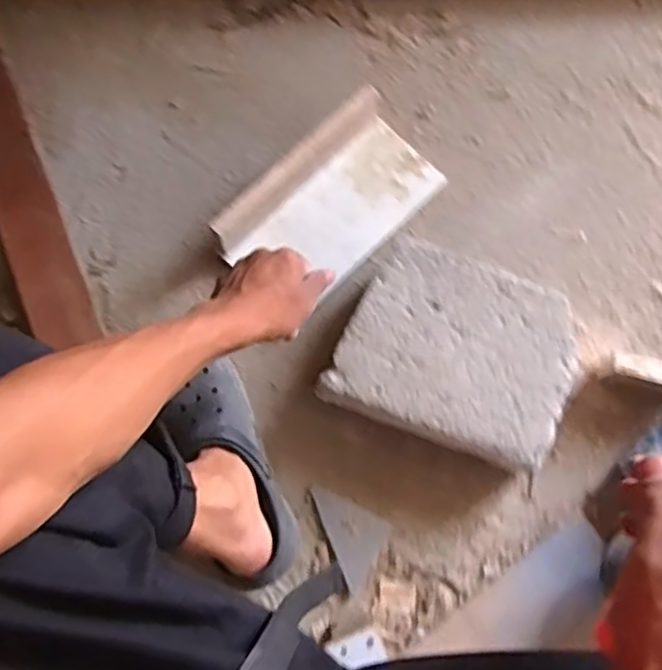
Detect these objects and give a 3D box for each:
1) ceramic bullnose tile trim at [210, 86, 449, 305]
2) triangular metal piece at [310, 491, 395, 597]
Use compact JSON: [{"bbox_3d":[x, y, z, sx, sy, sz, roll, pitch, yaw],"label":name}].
[{"bbox_3d":[0.004,-0.160,0.843,0.140,0.072,0.269,44,79,10],"label":"ceramic bullnose tile trim"},{"bbox_3d":[0.010,0.228,0.779,0.096,0.008,0.083,27,77,6],"label":"triangular metal piece"}]

